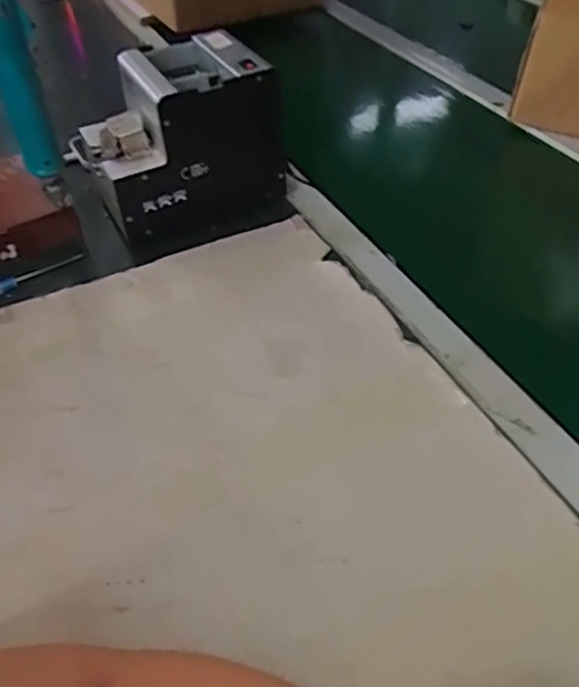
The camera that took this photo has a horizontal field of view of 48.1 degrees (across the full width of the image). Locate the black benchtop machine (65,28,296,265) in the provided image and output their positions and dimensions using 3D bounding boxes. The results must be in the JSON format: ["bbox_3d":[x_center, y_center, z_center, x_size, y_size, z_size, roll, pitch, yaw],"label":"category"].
[{"bbox_3d":[-0.110,-0.207,0.669,0.179,0.152,0.138,-25,49,-23],"label":"black benchtop machine"}]

